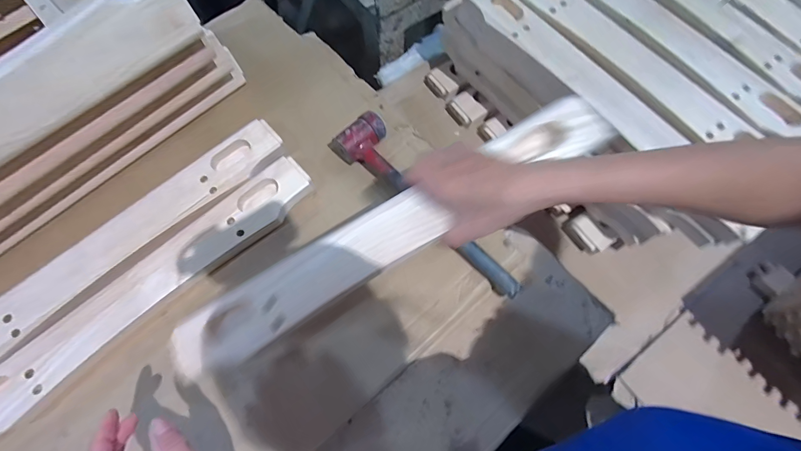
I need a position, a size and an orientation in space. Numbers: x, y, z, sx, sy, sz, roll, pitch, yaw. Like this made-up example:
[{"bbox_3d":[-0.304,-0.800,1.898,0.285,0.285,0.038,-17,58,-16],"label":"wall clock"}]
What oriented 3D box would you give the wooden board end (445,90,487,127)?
[{"bbox_3d":[0.118,-0.208,0.674,0.042,0.034,0.067,-35,75,-12],"label":"wooden board end"}]

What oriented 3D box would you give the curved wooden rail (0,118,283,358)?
[{"bbox_3d":[-0.364,0.026,0.476,0.486,0.024,0.063,-39,76,-13],"label":"curved wooden rail"}]

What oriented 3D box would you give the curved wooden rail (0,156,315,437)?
[{"bbox_3d":[-0.317,0.082,0.464,0.476,0.034,0.075,-40,76,-13],"label":"curved wooden rail"}]

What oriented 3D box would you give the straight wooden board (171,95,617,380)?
[{"bbox_3d":[-0.017,0.011,0.386,0.481,0.033,0.066,-31,74,1],"label":"straight wooden board"}]

